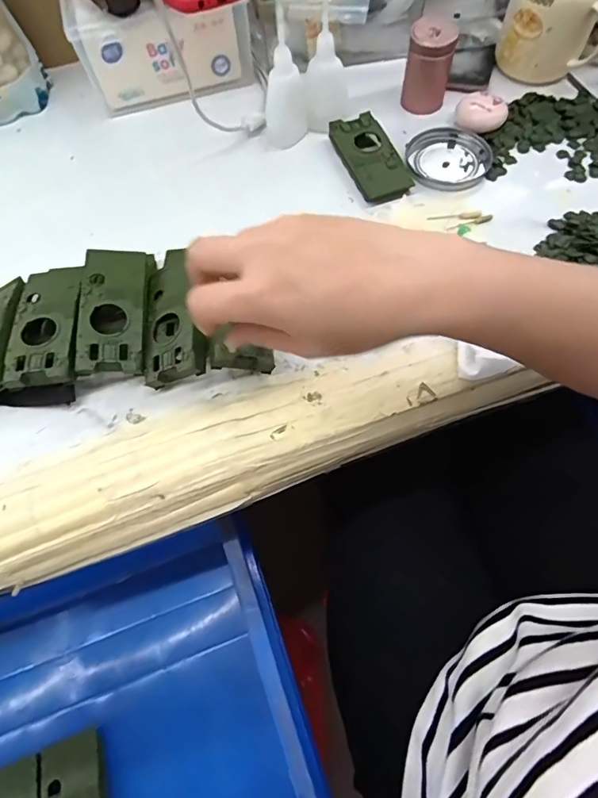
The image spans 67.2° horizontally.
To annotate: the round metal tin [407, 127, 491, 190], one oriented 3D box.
[{"bbox_3d":[0.142,-0.233,0.439,0.084,0.010,0.075,-28,66,-10],"label":"round metal tin"}]

